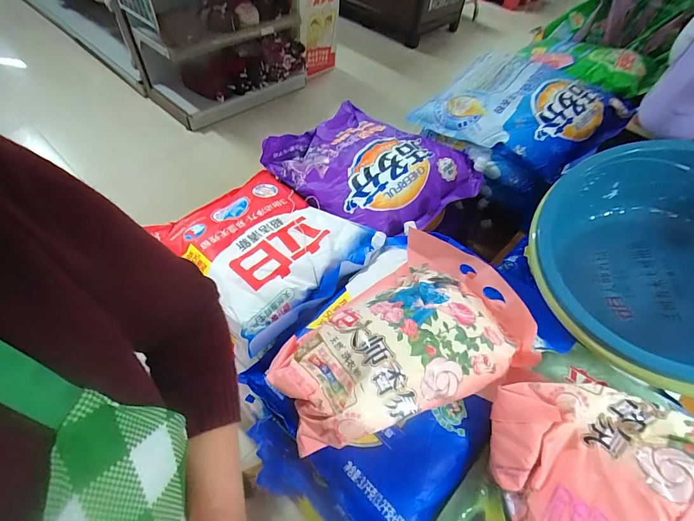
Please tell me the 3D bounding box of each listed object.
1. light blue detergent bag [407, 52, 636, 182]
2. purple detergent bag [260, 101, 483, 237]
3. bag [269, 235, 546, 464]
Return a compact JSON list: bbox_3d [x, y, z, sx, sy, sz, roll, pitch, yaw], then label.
[{"bbox_3d":[0.416,-0.372,0.875,0.310,0.127,0.425,-34,62,-27],"label":"light blue detergent bag"},{"bbox_3d":[0.063,-0.244,0.883,0.479,0.072,0.338,36,58,22],"label":"purple detergent bag"},{"bbox_3d":[0.068,0.102,0.503,0.344,0.117,0.243,-23,57,-21],"label":"bag"}]

